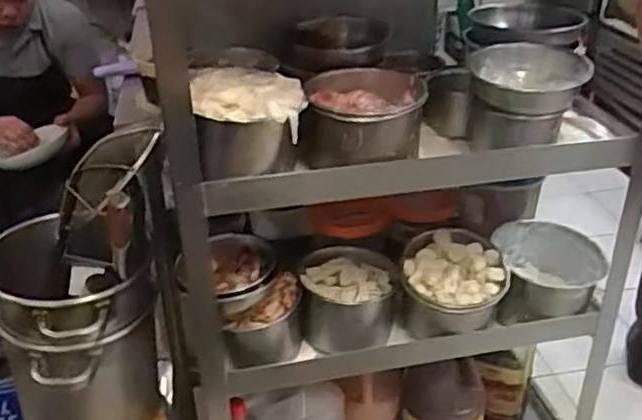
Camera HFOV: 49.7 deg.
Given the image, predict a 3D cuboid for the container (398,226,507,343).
[{"bbox_3d":[0.210,0.119,1.111,0.163,0.120,0.129,6,30,12],"label":"container"}]

